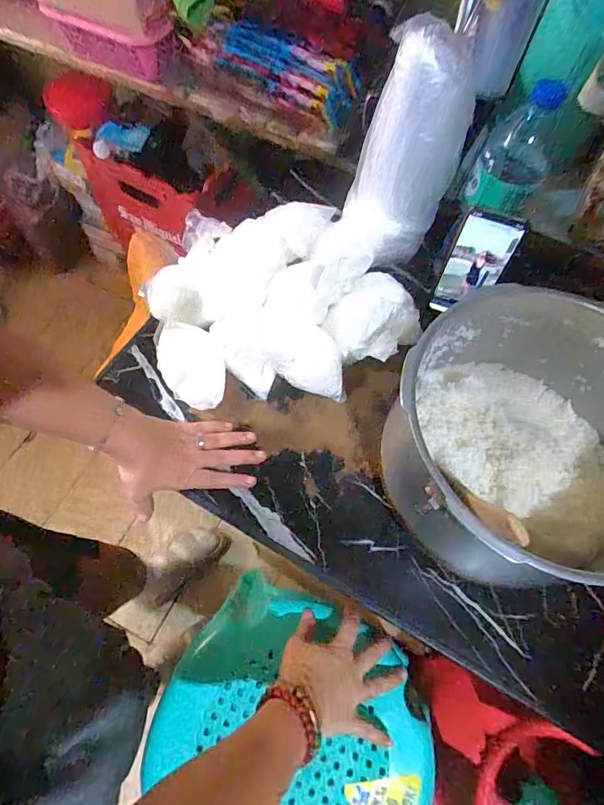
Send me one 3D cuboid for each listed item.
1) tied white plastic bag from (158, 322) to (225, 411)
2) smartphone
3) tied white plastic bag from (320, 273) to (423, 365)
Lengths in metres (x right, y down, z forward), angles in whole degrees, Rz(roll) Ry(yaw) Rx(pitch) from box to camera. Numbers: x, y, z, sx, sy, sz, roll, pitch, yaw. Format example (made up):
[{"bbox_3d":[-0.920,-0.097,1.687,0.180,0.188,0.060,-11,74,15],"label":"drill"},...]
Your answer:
[{"bbox_3d":[-0.138,-0.048,0.553,0.079,0.043,0.138,-17,66,-11],"label":"tied white plastic bag"},{"bbox_3d":[0.223,-0.175,0.575,0.069,0.137,0.009,21,47,6],"label":"smartphone"},{"bbox_3d":[0.099,-0.112,0.579,0.118,0.056,0.139,35,68,13],"label":"tied white plastic bag"}]

